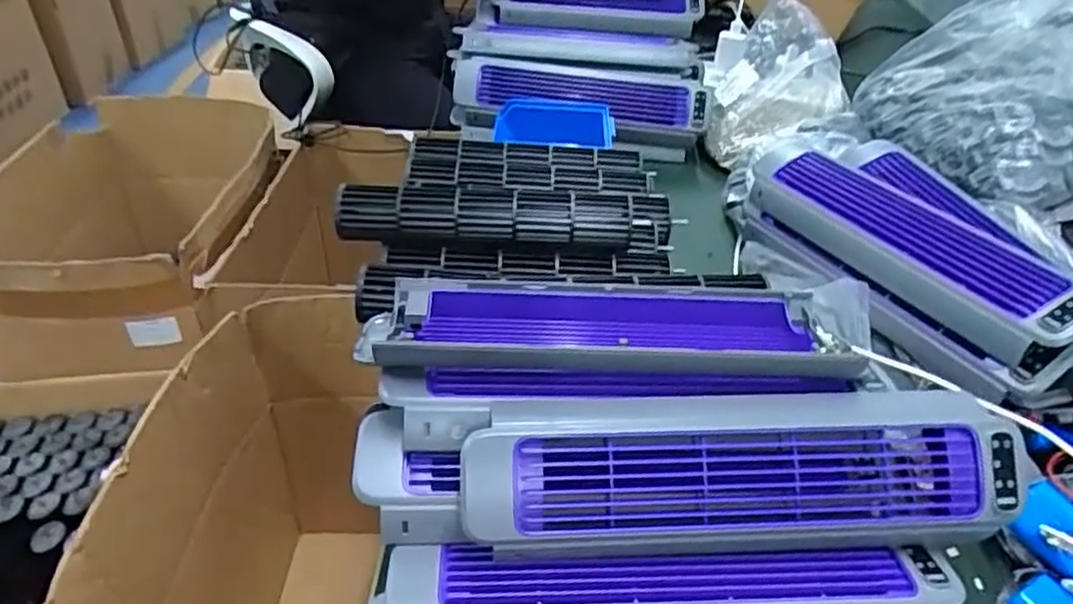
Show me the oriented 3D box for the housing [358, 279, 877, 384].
[{"bbox_3d":[0.036,0.019,0.423,0.277,0.043,0.084,1,39,-3],"label":"housing"}]

